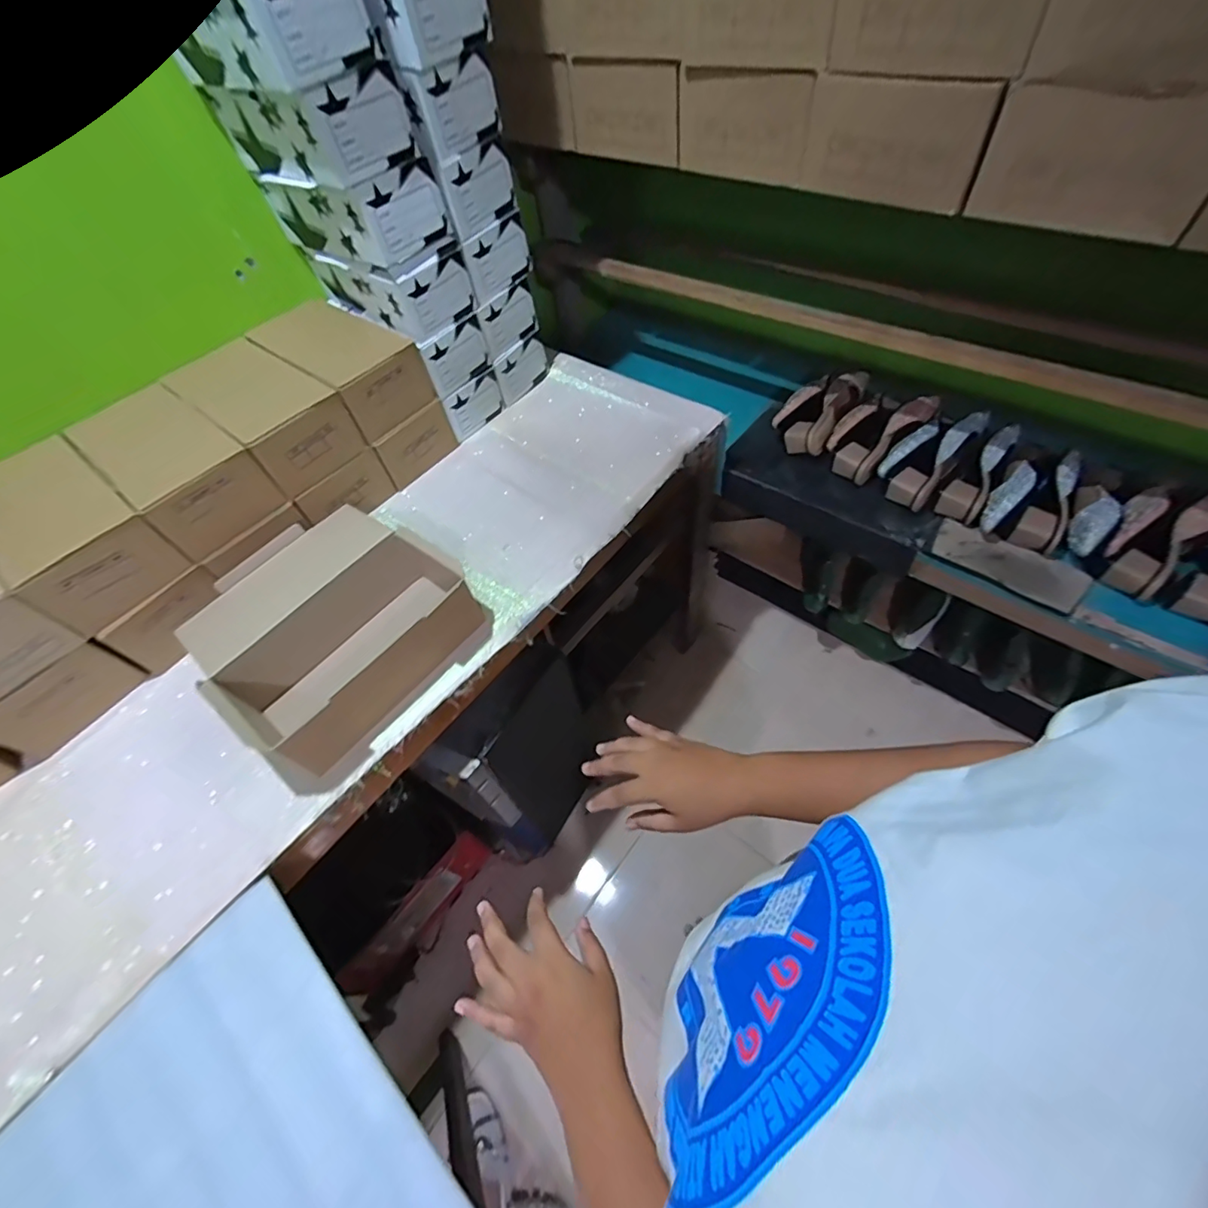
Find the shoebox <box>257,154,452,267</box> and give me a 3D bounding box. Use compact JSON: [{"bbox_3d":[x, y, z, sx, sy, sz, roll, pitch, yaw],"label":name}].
[{"bbox_3d":[-0.355,-0.568,0.746,0.253,0.098,0.131,32,64,25],"label":"shoebox"}]

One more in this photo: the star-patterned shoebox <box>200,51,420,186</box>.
[{"bbox_3d":[-0.368,-0.615,0.663,0.265,0.089,0.143,35,65,26],"label":"star-patterned shoebox"}]

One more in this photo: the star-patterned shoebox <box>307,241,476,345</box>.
[{"bbox_3d":[-0.337,-0.516,0.829,0.246,0.095,0.129,32,64,25],"label":"star-patterned shoebox"}]

